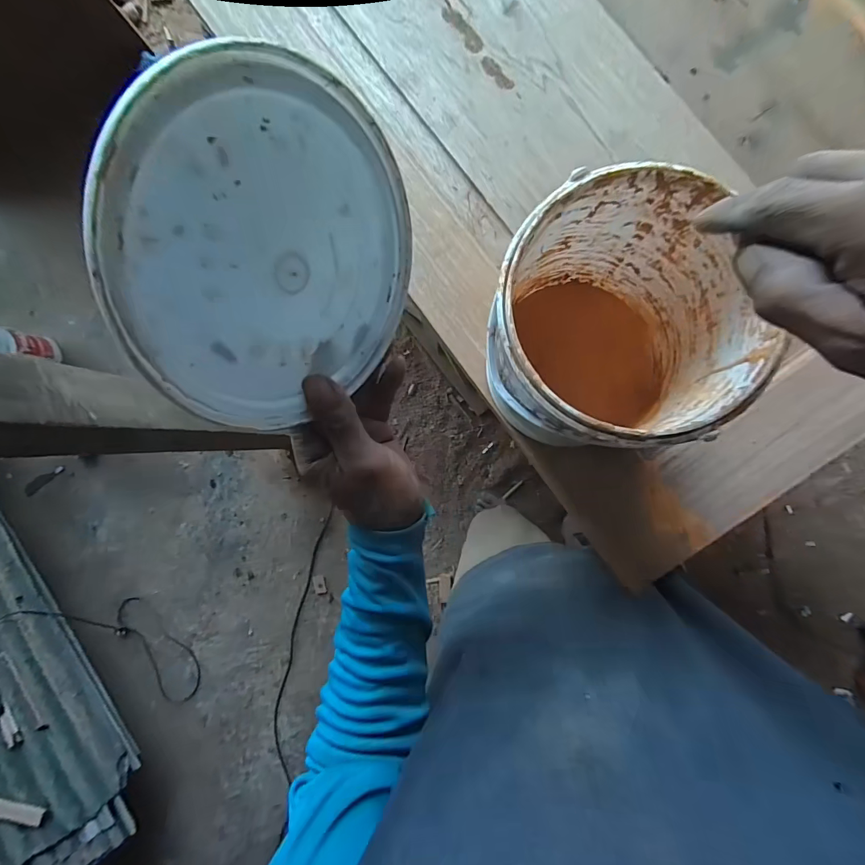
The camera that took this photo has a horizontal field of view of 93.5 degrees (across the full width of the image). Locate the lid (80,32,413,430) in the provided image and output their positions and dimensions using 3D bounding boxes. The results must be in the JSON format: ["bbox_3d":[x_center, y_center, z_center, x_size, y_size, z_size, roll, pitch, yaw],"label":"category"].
[{"bbox_3d":[-0.075,-0.088,0.216,0.013,0.166,0.168,26,46,28],"label":"lid"}]

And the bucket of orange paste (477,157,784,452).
[{"bbox_3d":[0.141,-0.079,0.352,0.175,0.194,0.178,4,87,5],"label":"bucket of orange paste"}]

